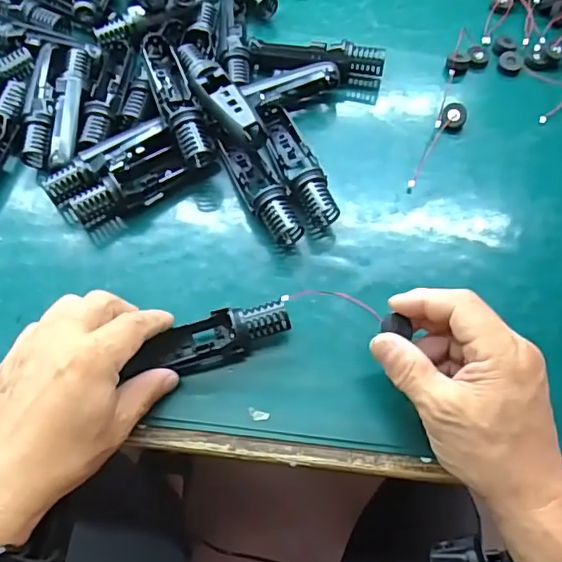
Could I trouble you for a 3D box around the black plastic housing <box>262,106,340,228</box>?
[{"bbox_3d":[0.013,-0.096,0.447,0.031,0.028,0.116,-20,66,-8],"label":"black plastic housing"}]

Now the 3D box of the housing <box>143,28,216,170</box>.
[{"bbox_3d":[-0.087,-0.153,0.453,0.027,0.026,0.136,-20,66,-9],"label":"housing"}]

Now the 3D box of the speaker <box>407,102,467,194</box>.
[{"bbox_3d":[0.129,-0.112,0.463,0.020,0.013,0.094,29,69,13],"label":"speaker"}]

